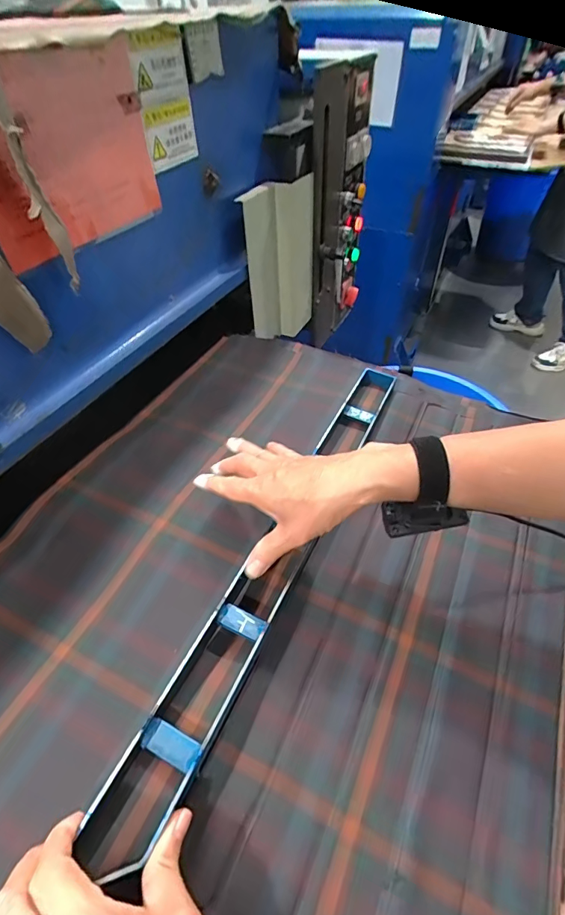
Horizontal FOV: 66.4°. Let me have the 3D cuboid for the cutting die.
[{"bbox_3d":[0.014,0.070,0.446,0.054,0.033,0.564,20,48,17],"label":"cutting die"}]

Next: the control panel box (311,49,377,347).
[{"bbox_3d":[0.107,-0.454,0.841,0.070,0.478,0.205,10,48,17],"label":"control panel box"}]

